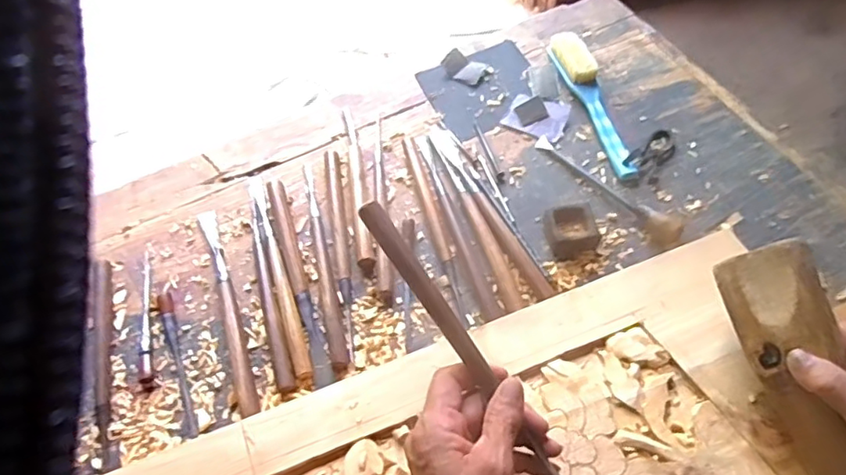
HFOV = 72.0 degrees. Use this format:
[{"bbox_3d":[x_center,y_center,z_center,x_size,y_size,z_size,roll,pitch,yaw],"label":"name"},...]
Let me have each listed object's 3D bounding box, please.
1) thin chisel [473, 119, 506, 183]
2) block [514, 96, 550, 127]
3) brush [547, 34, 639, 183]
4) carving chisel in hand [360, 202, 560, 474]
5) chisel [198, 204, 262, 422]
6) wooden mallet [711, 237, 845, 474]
[{"bbox_3d":[0.076,-0.103,0.683,0.011,0.004,0.095,-17,58,-7],"label":"thin chisel"},{"bbox_3d":[0.132,-0.153,0.705,0.038,0.009,0.029,-23,59,-10],"label":"block"},{"bbox_3d":[0.201,-0.166,0.698,0.039,0.035,0.225,-11,58,-3],"label":"brush"},{"bbox_3d":[0.033,0.082,0.422,0.015,0.010,0.258,-34,86,-16],"label":"carving chisel in hand"},{"bbox_3d":[-0.197,0.065,0.584,0.017,0.018,0.245,-21,59,-9],"label":"chisel"},{"bbox_3d":[0.286,0.139,0.411,0.049,0.047,0.272,-13,74,-4],"label":"wooden mallet"}]

